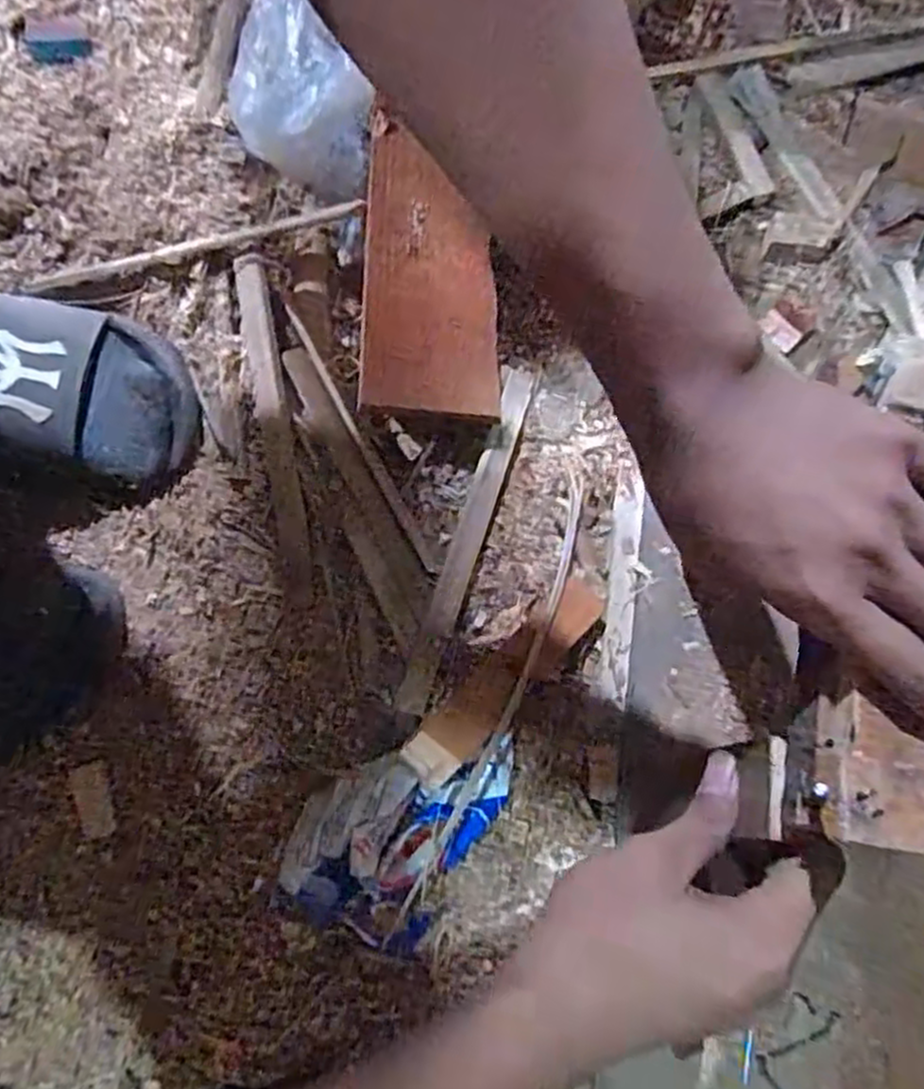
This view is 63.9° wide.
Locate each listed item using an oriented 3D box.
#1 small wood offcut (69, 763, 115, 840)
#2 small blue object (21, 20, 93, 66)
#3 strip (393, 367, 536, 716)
[{"bbox_3d":[-0.223,0.155,0.448,0.021,0.006,0.043,-15,80,-4],"label":"small wood offcut"},{"bbox_3d":[-0.296,-0.368,0.541,0.047,0.004,0.040,-11,80,-3],"label":"small blue object"},{"bbox_3d":[0.004,-0.008,0.476,0.020,0.009,0.235,19,80,2],"label":"strip"}]

